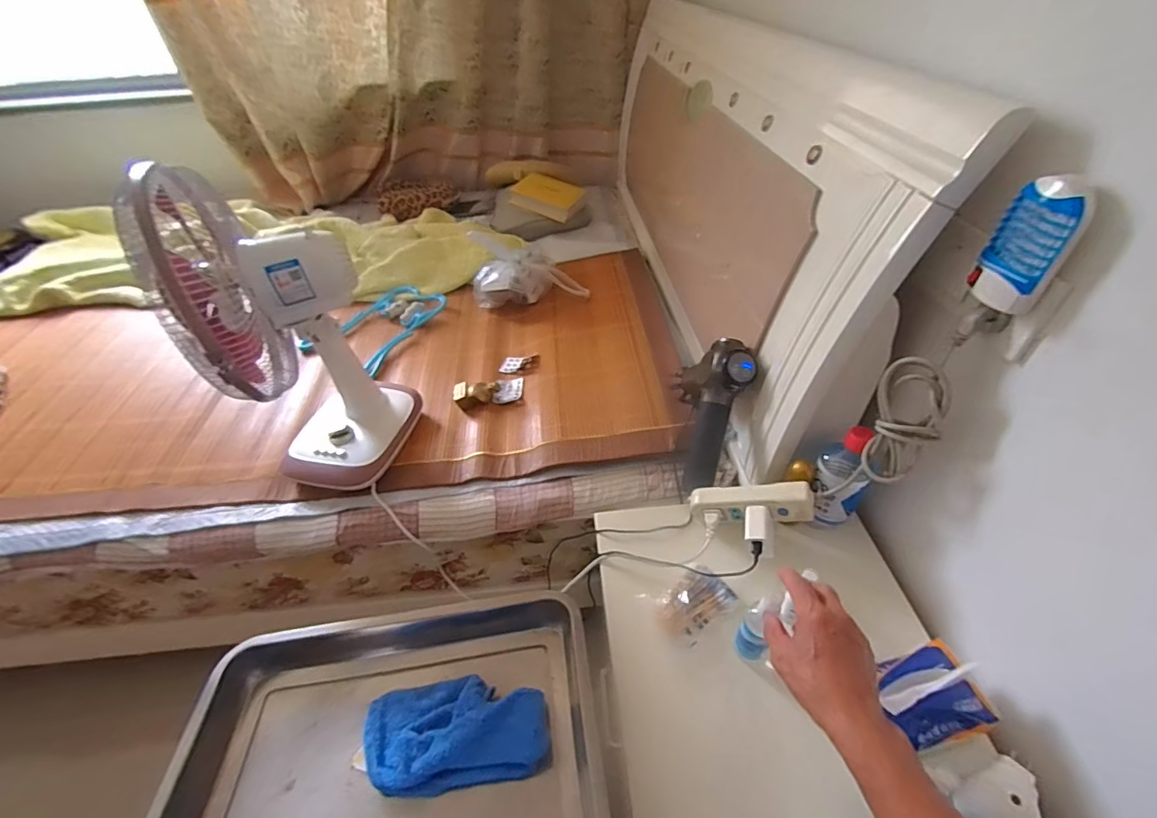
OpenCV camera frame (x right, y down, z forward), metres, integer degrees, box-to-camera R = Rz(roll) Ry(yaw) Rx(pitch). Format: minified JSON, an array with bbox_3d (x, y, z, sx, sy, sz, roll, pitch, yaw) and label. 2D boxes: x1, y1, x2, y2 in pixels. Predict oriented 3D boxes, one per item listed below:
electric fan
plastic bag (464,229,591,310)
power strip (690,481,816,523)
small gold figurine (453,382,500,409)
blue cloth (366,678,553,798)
[{"bbox_3d":[-0.453,-0.121,0.804,0.245,0.510,0.307,-23,48,-20],"label":"electric fan"},{"bbox_3d":[-0.143,-0.375,1.266,0.252,0.196,0.216,-19,47,-17],"label":"plastic bag"},{"bbox_3d":[0.252,0.140,0.715,0.169,0.059,0.040,-6,40,27],"label":"power strip"},{"bbox_3d":[-0.218,-0.030,1.044,0.093,0.040,0.049,-7,45,-5],"label":"small gold figurine"},{"bbox_3d":[-0.140,0.364,0.550,0.209,0.049,0.106,-4,45,-2],"label":"blue cloth"}]

